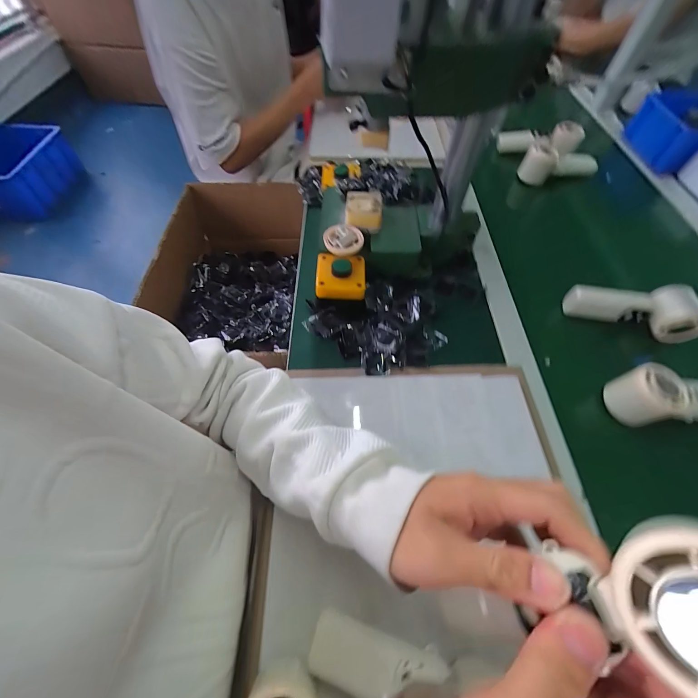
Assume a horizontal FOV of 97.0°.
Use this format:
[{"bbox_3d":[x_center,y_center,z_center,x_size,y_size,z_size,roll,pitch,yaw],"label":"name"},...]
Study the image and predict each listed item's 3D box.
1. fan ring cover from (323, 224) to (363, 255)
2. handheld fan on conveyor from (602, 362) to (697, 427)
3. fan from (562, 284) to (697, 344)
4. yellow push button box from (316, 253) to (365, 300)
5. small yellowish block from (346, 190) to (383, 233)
[{"bbox_3d":[-0.007,-0.160,0.454,0.056,0.017,0.051,-21,61,-13],"label":"fan ring cover"},{"bbox_3d":[0.408,0.058,0.373,0.154,0.056,0.057,0,59,-1],"label":"handheld fan on conveyor"},{"bbox_3d":[0.408,-0.058,0.442,0.170,0.056,0.055,8,59,4],"label":"fan"},{"bbox_3d":[-0.012,-0.100,0.450,0.070,0.055,0.067,-1,59,-1],"label":"yellow push button box"},{"bbox_3d":[0.023,-0.214,0.478,0.054,0.029,0.064,2,59,0],"label":"small yellowish block"}]

